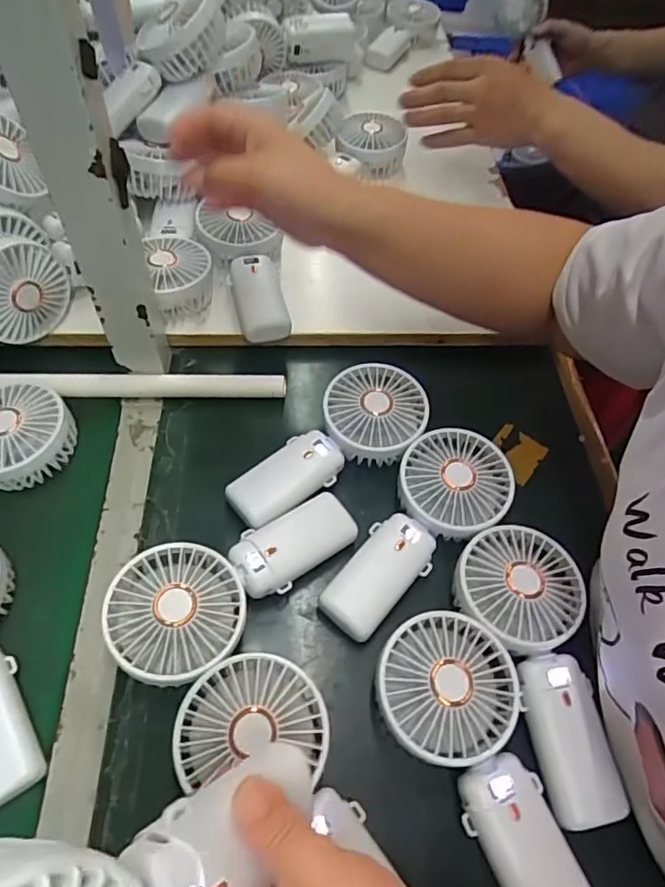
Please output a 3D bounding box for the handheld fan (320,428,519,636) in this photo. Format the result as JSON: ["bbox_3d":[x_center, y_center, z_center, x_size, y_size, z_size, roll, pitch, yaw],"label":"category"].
[{"bbox_3d":[0.063,0.064,0.422,0.081,0.038,0.184,40,64,19],"label":"handheld fan"}]

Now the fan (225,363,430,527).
[{"bbox_3d":[0.004,0.008,0.457,0.093,0.042,0.187,36,63,17],"label":"fan"}]

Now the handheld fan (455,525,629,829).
[{"bbox_3d":[0.135,0.143,0.366,0.084,0.037,0.183,0,59,-4],"label":"handheld fan"}]

